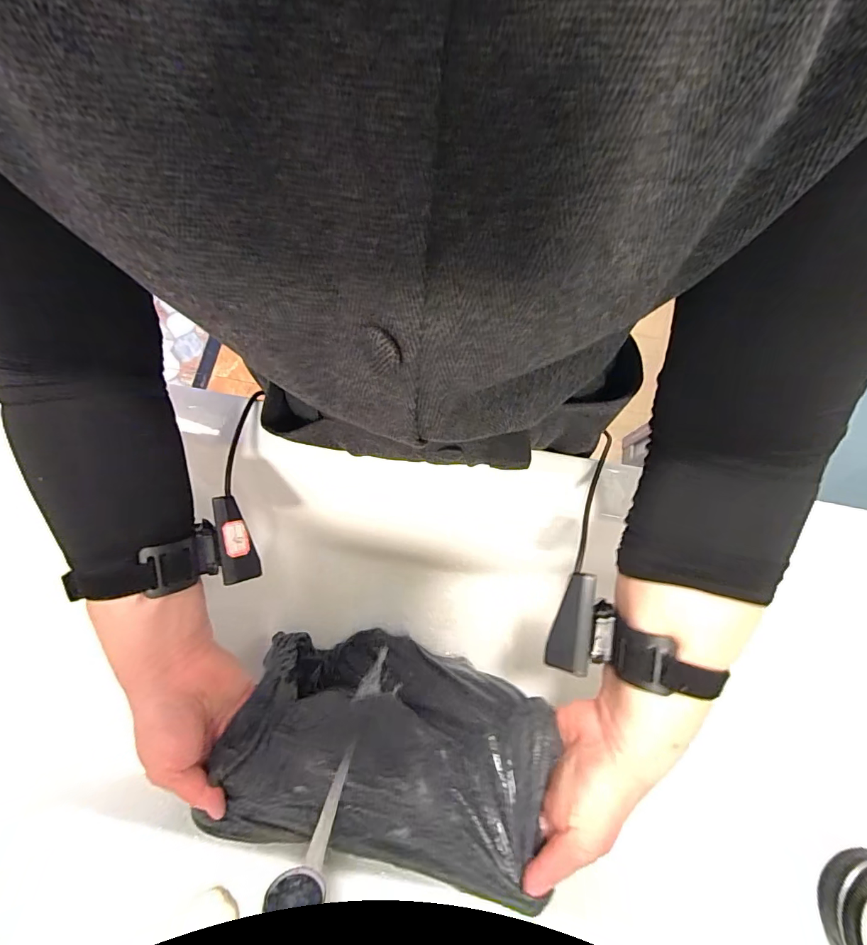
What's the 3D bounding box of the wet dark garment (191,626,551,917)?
[{"bbox_3d":[-0.042,0.235,0.390,0.230,0.218,0.112,8,77,1],"label":"wet dark garment"}]

